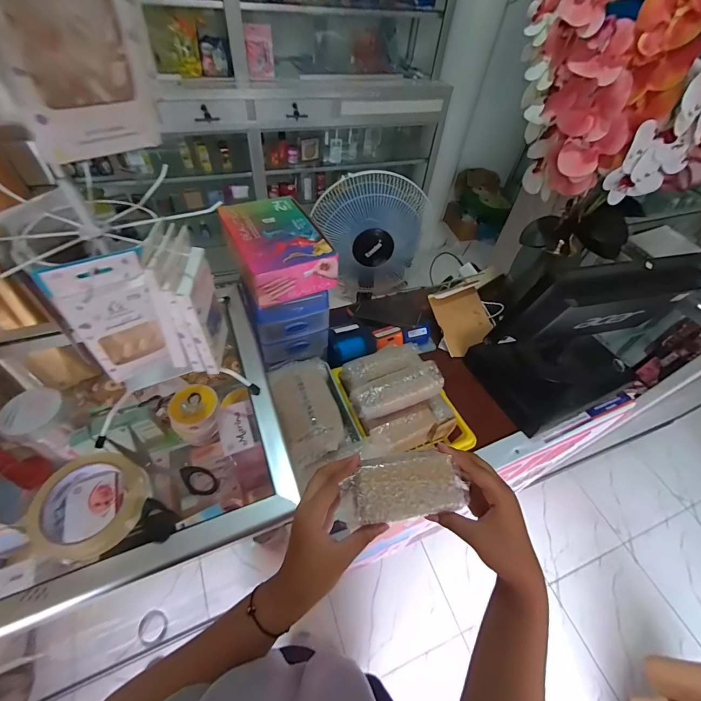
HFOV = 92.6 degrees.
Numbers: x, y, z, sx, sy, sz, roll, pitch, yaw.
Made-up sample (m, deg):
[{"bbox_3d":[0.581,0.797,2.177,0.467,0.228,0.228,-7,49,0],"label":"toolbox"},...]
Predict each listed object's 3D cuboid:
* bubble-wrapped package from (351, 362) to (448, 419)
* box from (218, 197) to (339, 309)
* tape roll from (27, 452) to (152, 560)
[{"bbox_3d":[0.083,0.069,0.600,0.163,0.045,0.060,-16,55,-16],"label":"bubble-wrapped package"},{"bbox_3d":[-0.129,-0.180,0.579,0.147,0.069,0.199,-18,56,-18],"label":"box"},{"bbox_3d":[-0.271,0.160,0.353,0.098,0.031,0.099,2,52,-3],"label":"tape roll"}]

